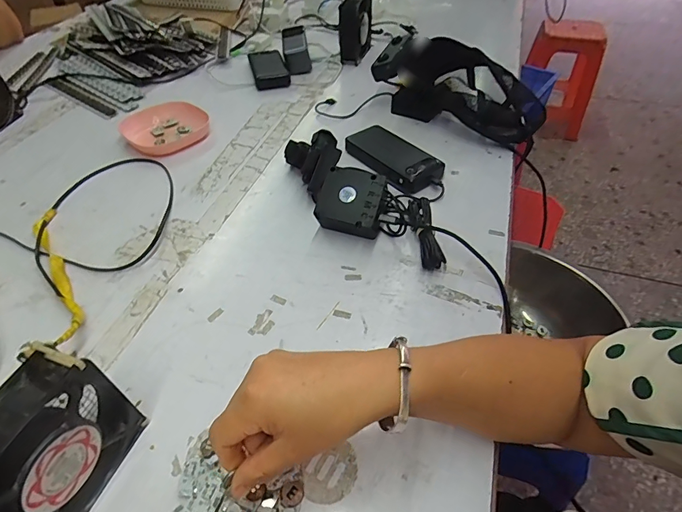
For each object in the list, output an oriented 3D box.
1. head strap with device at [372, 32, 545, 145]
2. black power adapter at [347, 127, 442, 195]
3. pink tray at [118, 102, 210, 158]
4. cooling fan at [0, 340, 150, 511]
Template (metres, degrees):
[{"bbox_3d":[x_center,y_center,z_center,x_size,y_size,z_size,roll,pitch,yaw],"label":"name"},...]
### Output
[{"bbox_3d":[0.202,-0.293,0.694,0.283,0.099,0.120,29,55,27],"label":"head strap with device"},{"bbox_3d":[0.083,-0.153,0.630,0.078,0.028,0.165,-30,52,-23],"label":"black power adapter"},{"bbox_3d":[-0.305,-0.225,0.710,0.134,0.022,0.136,-27,51,-21],"label":"pink tray"},{"bbox_3d":[-0.214,0.145,0.299,0.046,0.120,0.130,15,49,16],"label":"cooling fan"}]

